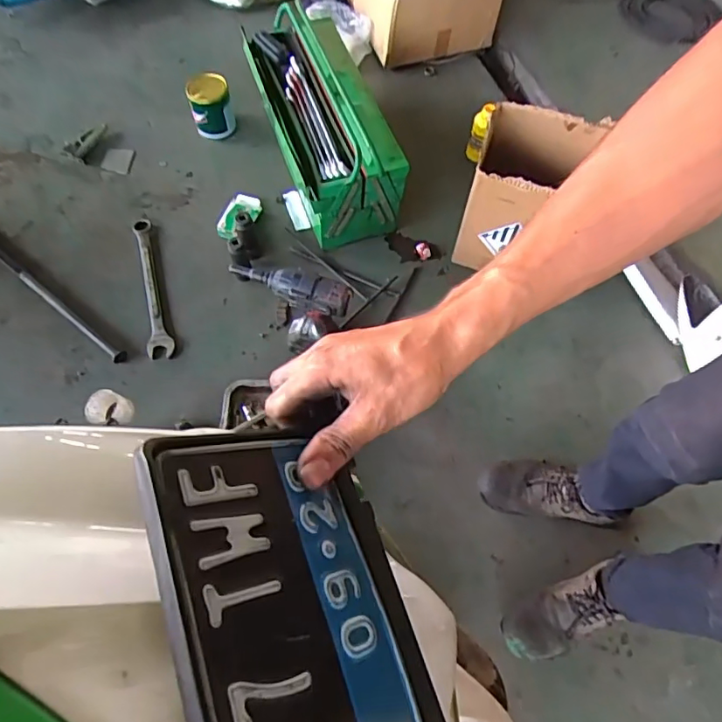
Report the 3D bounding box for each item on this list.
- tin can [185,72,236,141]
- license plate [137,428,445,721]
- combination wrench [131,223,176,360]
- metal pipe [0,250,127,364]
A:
[{"bbox_3d":[-0.383,-0.643,1.375,0.098,0.151,0.090,1,64,-2],"label":"tin can"},{"bbox_3d":[-0.015,0.162,0.255,0.133,0.007,0.275,2,59,-46],"label":"license plate"},{"bbox_3d":[-0.488,-0.177,1.231,0.055,0.017,0.362,-14,67,-10],"label":"combination wrench"},{"bbox_3d":[-0.709,-0.151,1.200,0.503,0.027,0.026,37,68,13],"label":"metal pipe"}]

